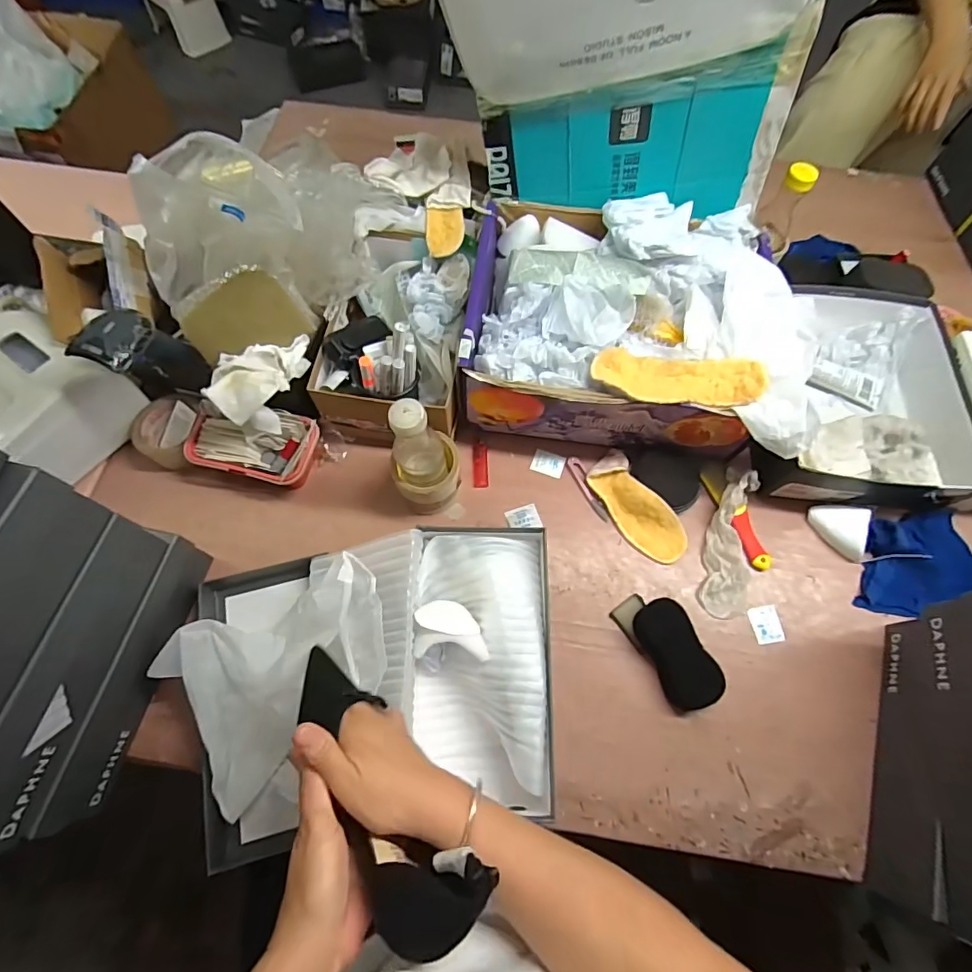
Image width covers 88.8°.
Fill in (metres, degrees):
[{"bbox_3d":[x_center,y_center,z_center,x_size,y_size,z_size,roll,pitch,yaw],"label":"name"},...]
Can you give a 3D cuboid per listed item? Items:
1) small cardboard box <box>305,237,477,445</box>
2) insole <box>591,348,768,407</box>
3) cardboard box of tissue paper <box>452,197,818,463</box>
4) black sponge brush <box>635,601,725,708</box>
[{"bbox_3d":[-0.123,-0.233,0.711,0.188,0.140,0.316,5,68,1],"label":"small cardboard box"},{"bbox_3d":[0.231,-0.129,0.600,0.198,0.029,0.068,9,68,2],"label":"insole"},{"bbox_3d":[0.191,-0.228,0.677,0.411,0.160,0.318,11,68,3],"label":"cardboard box of tissue paper"},{"bbox_3d":[0.233,0.205,0.608,0.062,0.032,0.127,-20,70,-9],"label":"black sponge brush"}]

